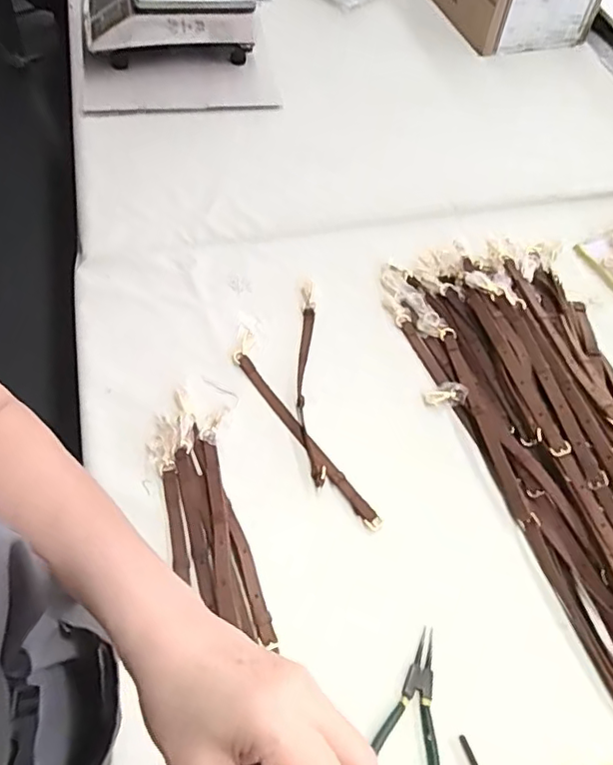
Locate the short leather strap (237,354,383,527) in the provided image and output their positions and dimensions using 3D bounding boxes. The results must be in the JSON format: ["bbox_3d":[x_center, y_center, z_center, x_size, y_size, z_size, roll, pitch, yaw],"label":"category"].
[{"bbox_3d":[-0.006,0.070,0.774,0.021,0.007,0.298,-35,69,-15],"label":"short leather strap"}]

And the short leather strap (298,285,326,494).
[{"bbox_3d":[0.002,-0.010,0.814,0.030,0.010,0.313,-1,58,-3],"label":"short leather strap"}]

